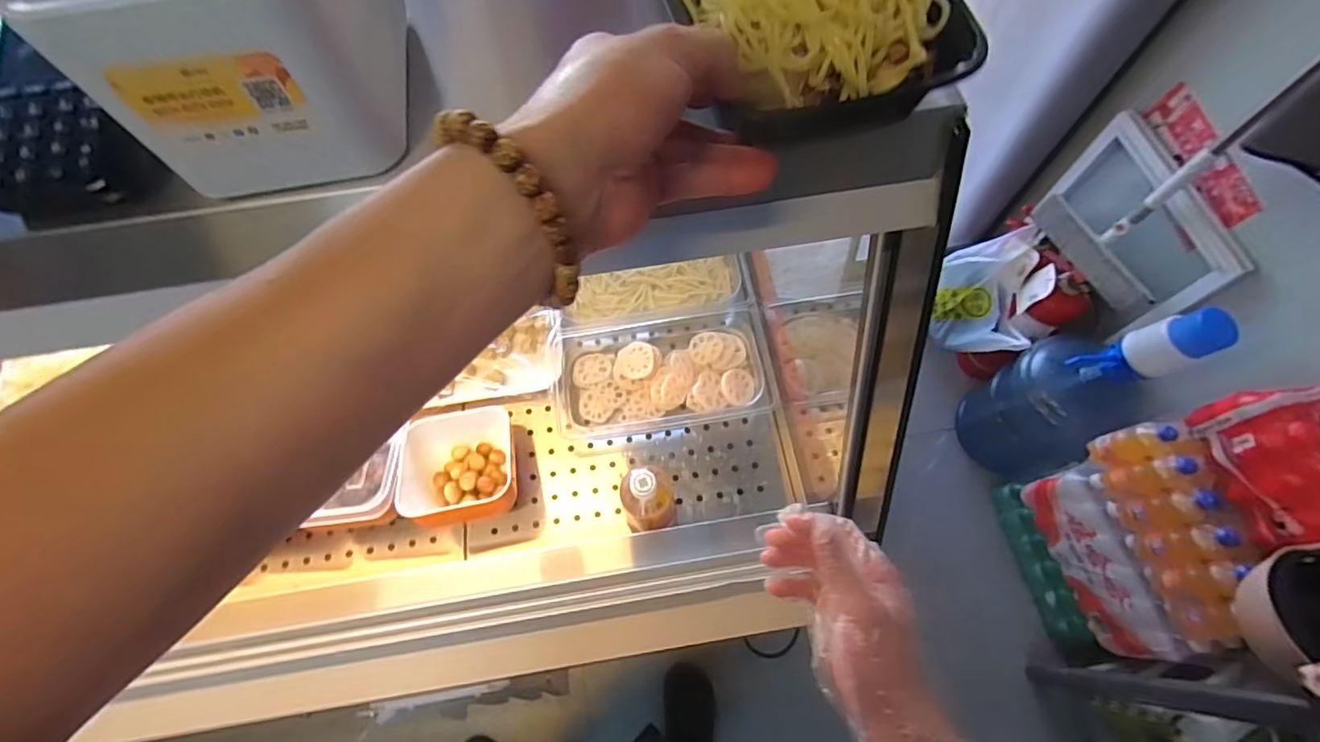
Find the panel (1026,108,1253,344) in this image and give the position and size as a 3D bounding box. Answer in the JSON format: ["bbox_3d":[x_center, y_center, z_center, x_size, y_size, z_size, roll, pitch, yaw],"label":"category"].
[{"bbox_3d":[0.952,-0.305,1.158,0.111,0.226,0.387,-13,67,-5],"label":"panel"}]

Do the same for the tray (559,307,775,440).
[{"bbox_3d":[-0.002,-0.001,0.880,0.326,0.059,0.182,-6,67,-2],"label":"tray"}]

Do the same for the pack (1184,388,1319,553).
[{"bbox_3d":[1.006,0.139,0.866,0.175,0.169,0.248,-11,67,-4],"label":"pack"}]

